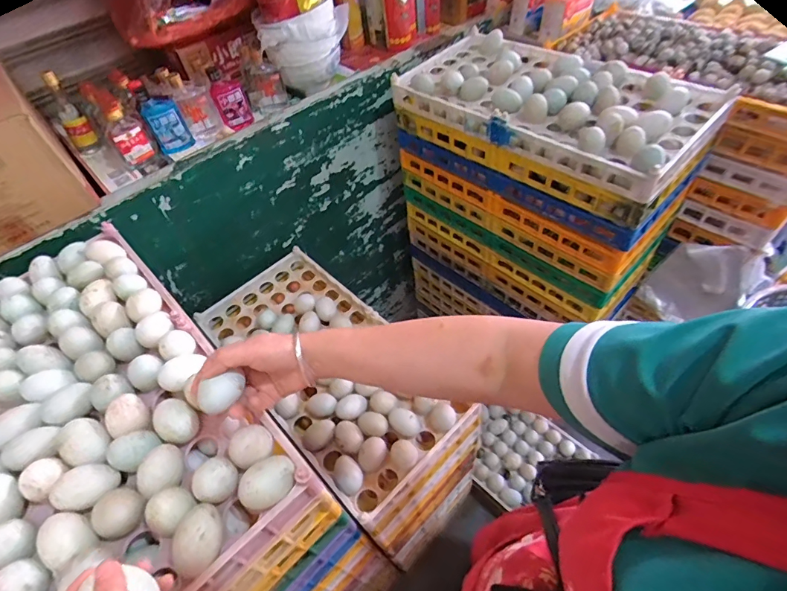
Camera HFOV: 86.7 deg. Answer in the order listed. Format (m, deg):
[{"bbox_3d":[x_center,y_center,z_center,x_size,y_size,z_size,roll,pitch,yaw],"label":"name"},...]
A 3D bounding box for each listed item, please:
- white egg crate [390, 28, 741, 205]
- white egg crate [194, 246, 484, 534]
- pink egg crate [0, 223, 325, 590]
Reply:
[{"bbox_3d":[0.281,-0.387,0.813,0.256,0.097,0.564,-40,58,-23],"label":"white egg crate"},{"bbox_3d":[-0.138,0.142,0.874,0.288,0.102,0.594,-39,57,-22],"label":"white egg crate"},{"bbox_3d":[-0.378,0.130,0.524,0.290,0.066,0.562,-39,57,-23],"label":"pink egg crate"}]

